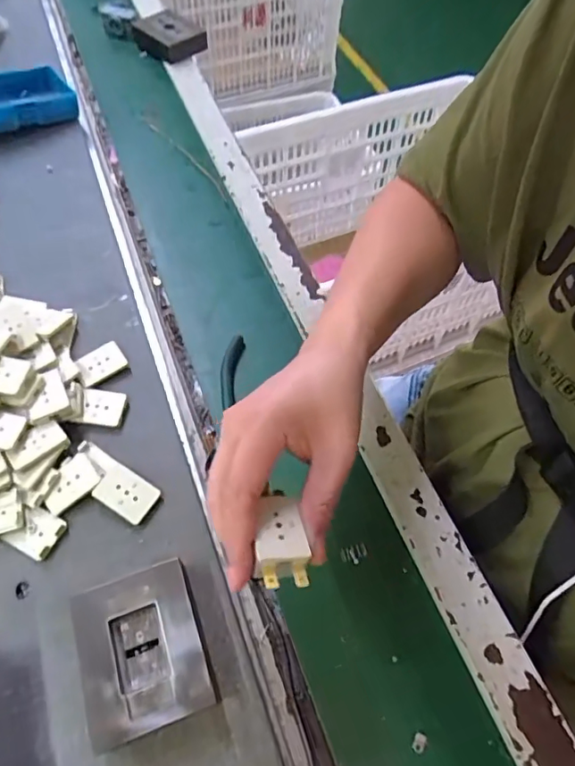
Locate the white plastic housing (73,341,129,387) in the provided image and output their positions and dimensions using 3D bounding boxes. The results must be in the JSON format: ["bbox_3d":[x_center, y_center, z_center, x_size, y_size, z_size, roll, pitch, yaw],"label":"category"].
[{"bbox_3d":[-0.146,-0.015,0.410,0.036,0.008,0.028,-29,63,-19],"label":"white plastic housing"}]

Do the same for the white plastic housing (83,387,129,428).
[{"bbox_3d":[-0.137,0.018,0.391,0.031,0.009,0.027,8,58,2],"label":"white plastic housing"}]

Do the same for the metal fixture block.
[{"bbox_3d":[-0.081,0.152,0.300,0.065,0.026,0.079,-17,60,-13],"label":"metal fixture block"}]

